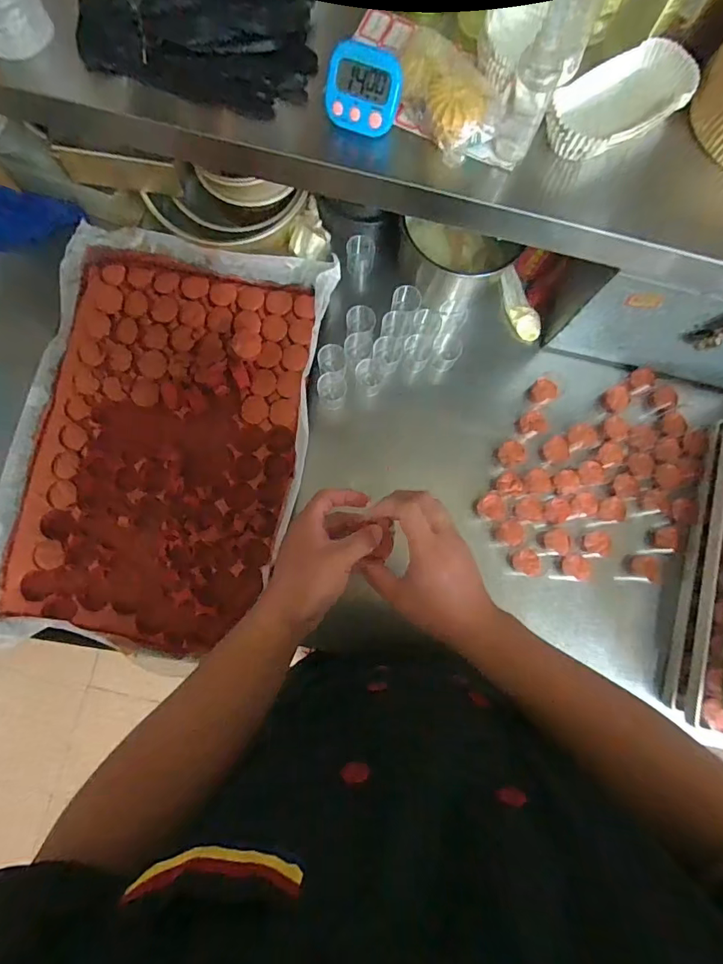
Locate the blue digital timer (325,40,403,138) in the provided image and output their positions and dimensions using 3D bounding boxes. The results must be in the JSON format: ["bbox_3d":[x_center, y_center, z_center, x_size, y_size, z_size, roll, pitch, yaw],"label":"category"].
[{"bbox_3d":[0.002,-0.364,0.436,0.067,0.063,0.013,14,37,-3],"label":"blue digital timer"}]

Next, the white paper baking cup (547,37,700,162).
[{"bbox_3d":[0.254,-0.377,0.467,0.169,0.034,0.084,-32,85,-7],"label":"white paper baking cup"}]

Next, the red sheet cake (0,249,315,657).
[{"bbox_3d":[-0.286,-0.061,0.702,0.360,0.019,0.556,10,81,-2],"label":"red sheet cake"}]

